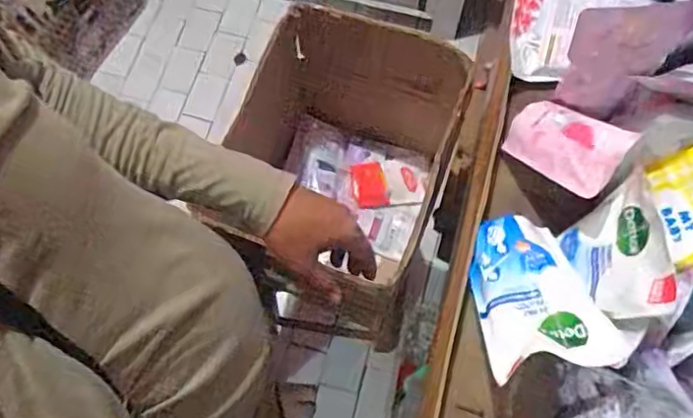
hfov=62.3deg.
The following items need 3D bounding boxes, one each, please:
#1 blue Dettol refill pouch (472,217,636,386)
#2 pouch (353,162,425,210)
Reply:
[{"bbox_3d":[0.192,0.087,0.596,0.122,0.062,0.188,-16,56,8],"label":"blue Dettol refill pouch"},{"bbox_3d":[0.075,-0.045,1.028,0.125,0.010,0.083,-5,70,-1],"label":"pouch"}]

